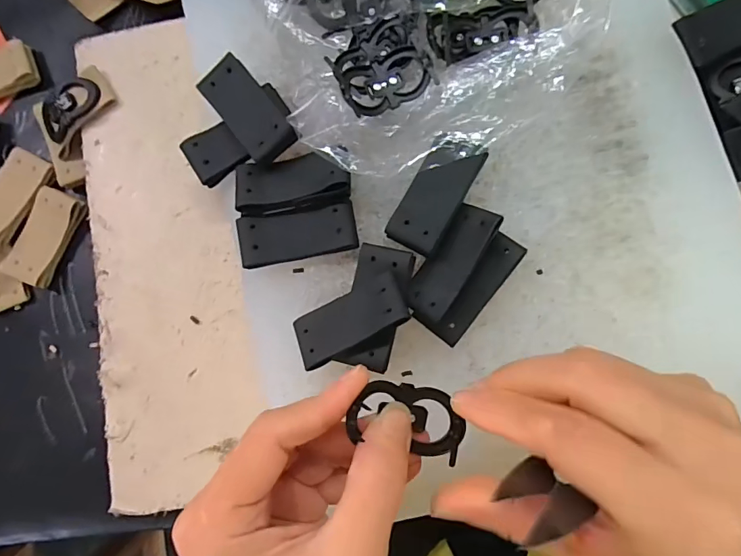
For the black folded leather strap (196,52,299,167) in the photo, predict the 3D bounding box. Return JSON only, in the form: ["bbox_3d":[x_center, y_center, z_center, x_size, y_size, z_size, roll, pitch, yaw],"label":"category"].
[{"bbox_3d":[-0.065,-0.088,0.228,0.027,0.008,0.063,-38,82,1],"label":"black folded leather strap"}]

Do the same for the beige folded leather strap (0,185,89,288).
[{"bbox_3d":[-0.217,-0.027,0.291,0.029,0.012,0.063,26,87,7],"label":"beige folded leather strap"}]

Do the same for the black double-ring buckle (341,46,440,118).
[{"bbox_3d":[0.007,-0.100,0.220,0.046,0.010,0.025,-26,91,-7],"label":"black double-ring buckle"}]

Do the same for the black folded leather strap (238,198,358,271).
[{"bbox_3d":[-0.038,-0.022,0.229,0.060,0.011,0.026,-9,84,4],"label":"black folded leather strap"}]

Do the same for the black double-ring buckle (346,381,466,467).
[{"bbox_3d":[0.015,0.055,0.173,0.047,0.007,0.026,21,68,-12],"label":"black double-ring buckle"}]

